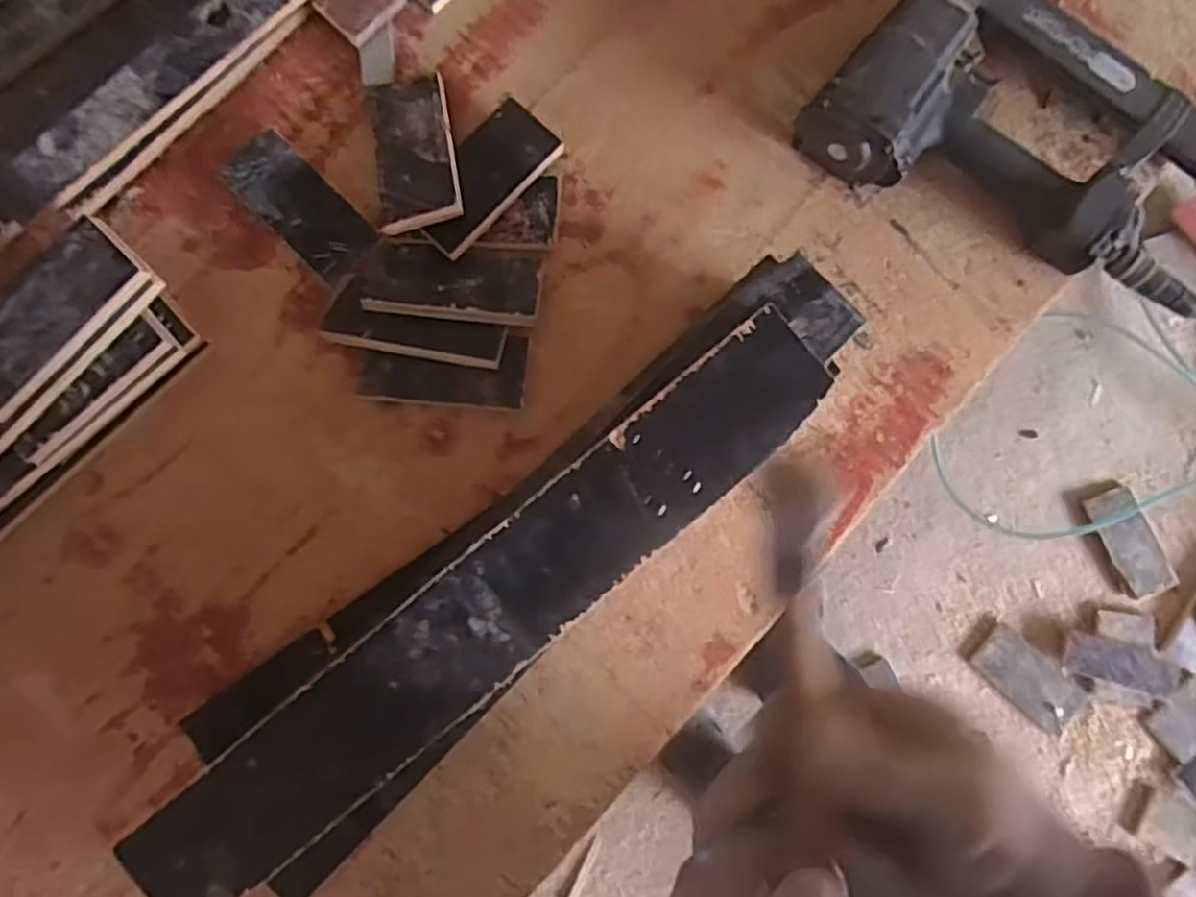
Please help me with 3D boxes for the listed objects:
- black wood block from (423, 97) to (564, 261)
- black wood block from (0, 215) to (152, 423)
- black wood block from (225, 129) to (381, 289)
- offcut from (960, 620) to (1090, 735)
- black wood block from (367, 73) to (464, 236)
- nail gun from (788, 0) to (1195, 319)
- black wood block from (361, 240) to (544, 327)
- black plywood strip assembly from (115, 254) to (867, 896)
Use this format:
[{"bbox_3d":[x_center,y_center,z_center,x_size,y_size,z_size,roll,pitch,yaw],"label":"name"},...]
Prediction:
[{"bbox_3d":[-0.094,-0.222,0.609,0.064,0.014,0.132,44,84,2],"label":"black wood block"},{"bbox_3d":[-0.397,-0.094,0.538,0.060,0.017,0.148,44,87,6],"label":"black wood block"},{"bbox_3d":[-0.242,-0.196,0.619,0.132,0.011,0.058,45,86,2],"label":"black wood block"},{"bbox_3d":[0.678,0.359,1.191,0.188,0.014,0.093,42,87,5],"label":"offcut"},{"bbox_3d":[-0.149,-0.244,0.607,0.063,0.013,0.149,-11,71,-2],"label":"black wood block"},{"bbox_3d":[0.352,-0.254,0.594,0.323,0.080,0.204,30,86,1],"label":"nail gun"},{"bbox_3d":[-0.117,-0.133,0.603,0.140,0.015,0.066,5,66,-4],"label":"black wood block"},{"bbox_3d":[-0.055,0.091,0.548,0.589,0.108,0.130,-40,84,-3],"label":"black plywood strip assembly"}]

